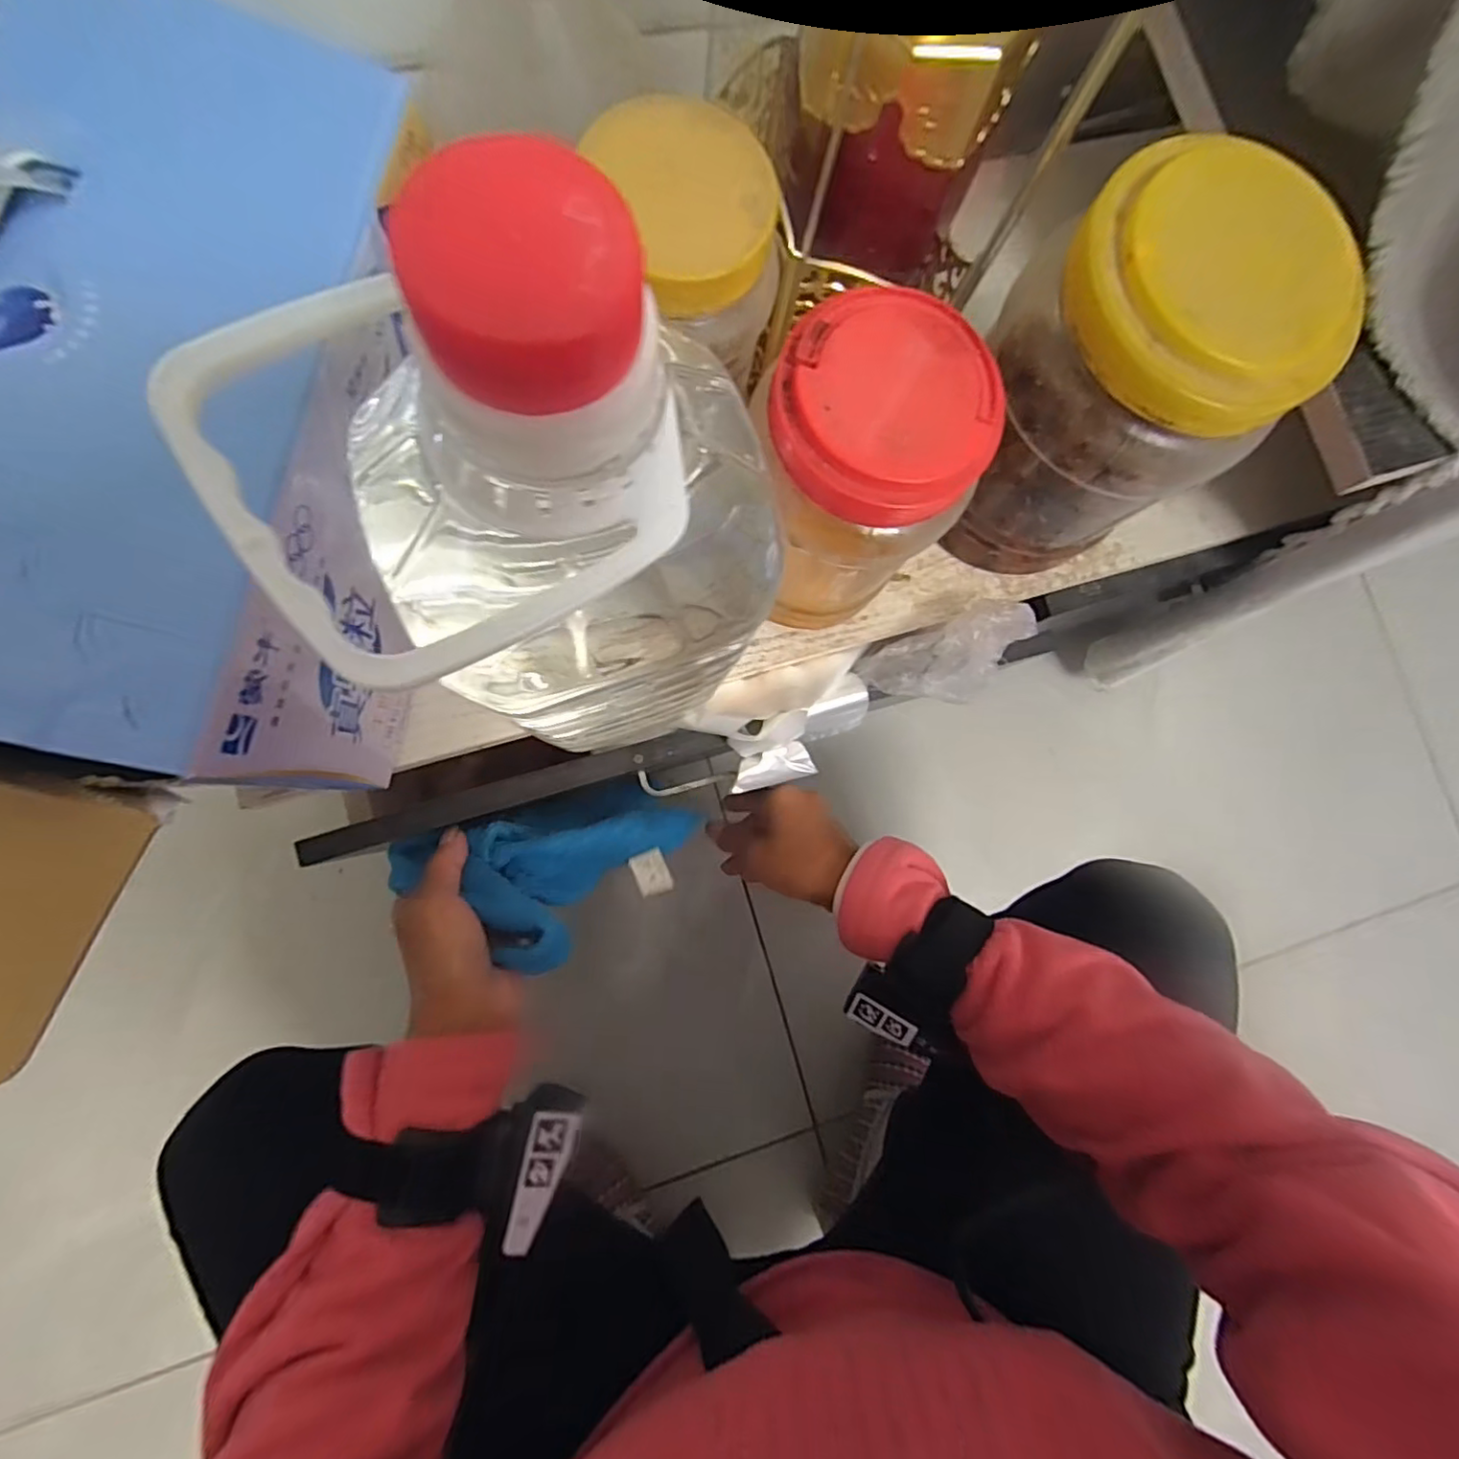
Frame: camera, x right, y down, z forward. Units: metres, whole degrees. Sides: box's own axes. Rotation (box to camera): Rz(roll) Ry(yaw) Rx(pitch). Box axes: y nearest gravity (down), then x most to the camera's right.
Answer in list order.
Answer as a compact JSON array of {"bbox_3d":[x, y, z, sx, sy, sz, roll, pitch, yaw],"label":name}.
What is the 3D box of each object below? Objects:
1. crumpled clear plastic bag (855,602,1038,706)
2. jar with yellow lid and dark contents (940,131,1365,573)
[{"bbox_3d":[0.137,-0.042,0.383,0.108,0.054,0.052,-20,86,21],"label":"crumpled clear plastic bag"},{"bbox_3d":[0.182,-0.160,0.307,0.106,0.165,0.122,-37,88,-8],"label":"jar with yellow lid and dark contents"}]

